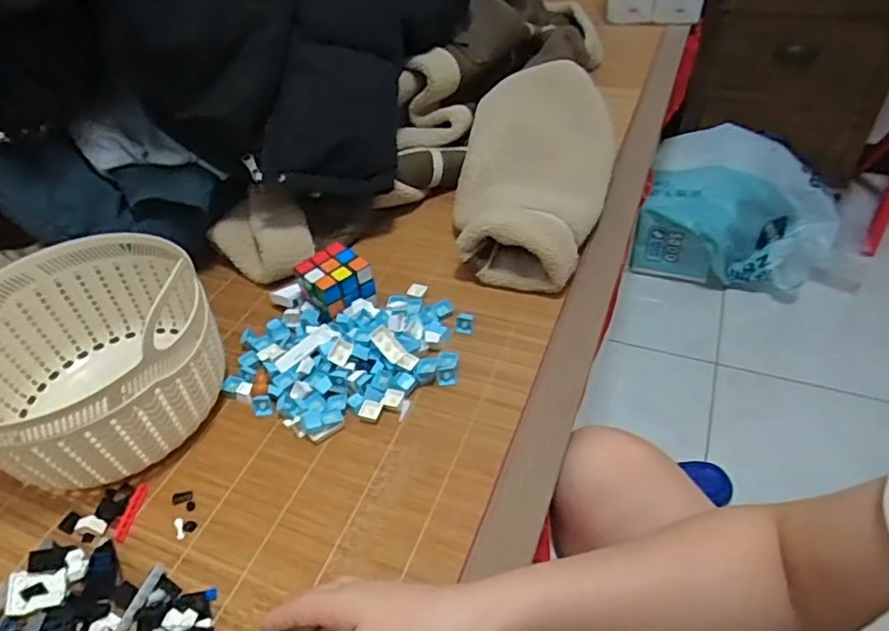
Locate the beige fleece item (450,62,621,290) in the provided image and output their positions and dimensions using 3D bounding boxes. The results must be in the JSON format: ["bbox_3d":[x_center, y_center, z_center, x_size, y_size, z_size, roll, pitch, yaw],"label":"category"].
[{"bbox_3d":[0.114,-0.186,0.740,0.177,0.099,0.372,7,45,13],"label":"beige fleece item"}]

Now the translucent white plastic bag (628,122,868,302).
[{"bbox_3d":[0.649,-0.222,1.292,0.457,0.210,0.316,4,44,11],"label":"translucent white plastic bag"}]

